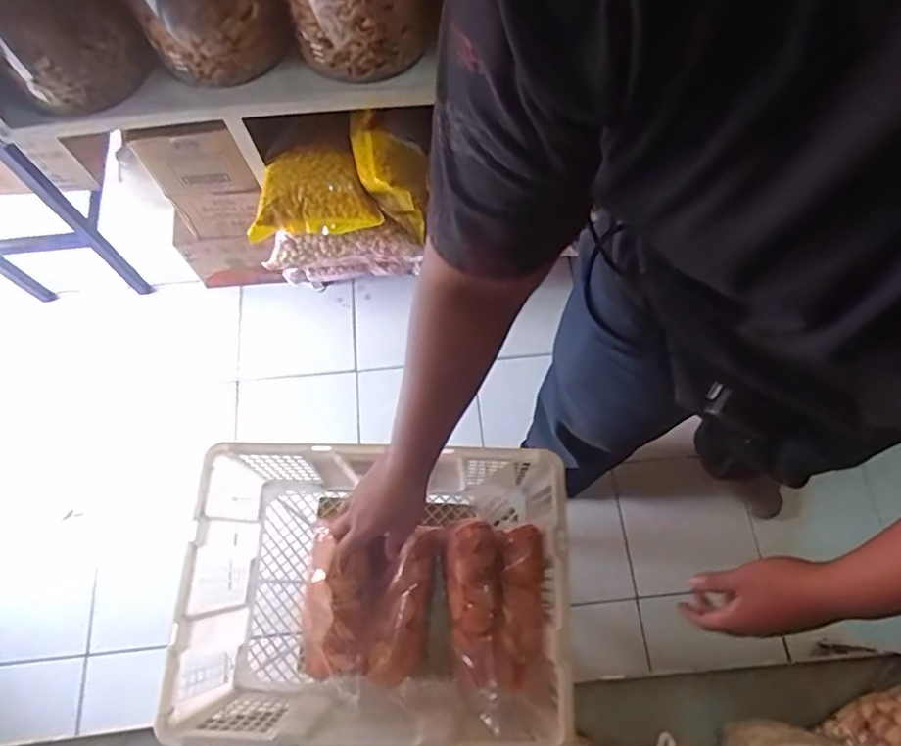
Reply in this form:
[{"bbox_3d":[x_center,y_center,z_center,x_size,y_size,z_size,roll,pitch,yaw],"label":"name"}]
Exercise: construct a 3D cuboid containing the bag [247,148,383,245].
[{"bbox_3d":[-0.268,-0.342,1.073,0.245,0.090,0.135,-7,69,-2],"label":"bag"}]

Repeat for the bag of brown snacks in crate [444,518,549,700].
[{"bbox_3d":[0.061,0.306,0.750,0.123,0.083,0.203,-2,69,0],"label":"bag of brown snacks in crate"}]

